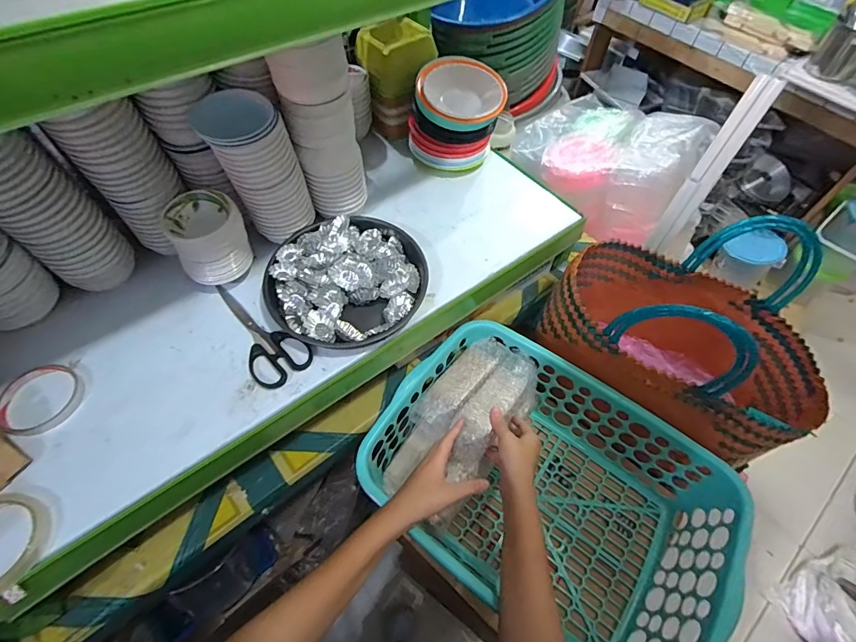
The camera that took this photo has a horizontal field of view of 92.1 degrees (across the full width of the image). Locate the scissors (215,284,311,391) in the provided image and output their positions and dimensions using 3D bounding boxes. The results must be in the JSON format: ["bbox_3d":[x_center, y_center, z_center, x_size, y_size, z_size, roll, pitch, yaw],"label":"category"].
[{"bbox_3d":[-0.234,0.022,0.537,0.178,0.008,0.070,31,61,16],"label":"scissors"}]

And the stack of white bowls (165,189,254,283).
[{"bbox_3d":[-0.289,-0.108,0.545,0.082,0.092,0.084,36,62,19],"label":"stack of white bowls"}]

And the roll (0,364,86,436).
[{"bbox_3d":[-0.453,0.091,0.481,0.091,0.013,0.084,1,57,-2],"label":"roll"}]

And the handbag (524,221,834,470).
[{"bbox_3d":[0.395,0.006,0.628,0.380,0.332,0.290,28,60,15],"label":"handbag"}]

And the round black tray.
[{"bbox_3d":[-0.109,-0.061,0.574,0.206,0.033,0.206,1,57,-2],"label":"round black tray"}]

